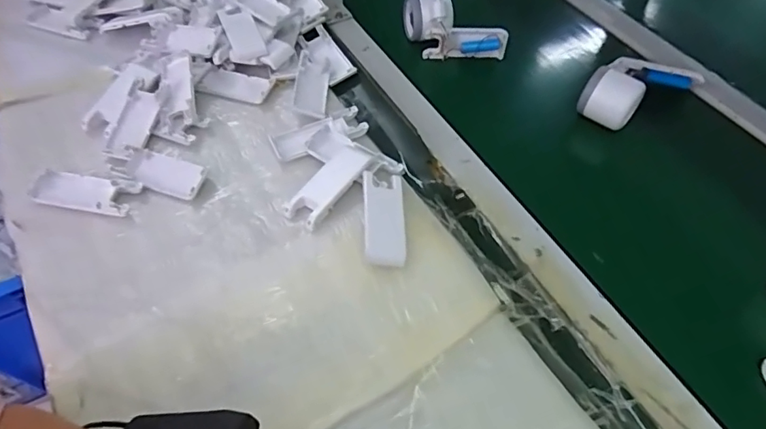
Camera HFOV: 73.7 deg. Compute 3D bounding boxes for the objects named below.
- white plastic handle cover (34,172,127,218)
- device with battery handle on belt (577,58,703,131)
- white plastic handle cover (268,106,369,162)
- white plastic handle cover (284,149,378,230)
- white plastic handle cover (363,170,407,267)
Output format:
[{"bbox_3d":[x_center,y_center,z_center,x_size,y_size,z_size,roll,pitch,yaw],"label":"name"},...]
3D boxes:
[{"bbox_3d":[-0.297,-0.022,0.508,0.095,0.010,0.038,9,55,6],"label":"white plastic handle cover"},{"bbox_3d":[0.298,-0.158,0.599,0.155,0.060,0.070,-27,59,-18],"label":"device with battery handle on belt"},{"bbox_3d":[-0.069,-0.088,0.558,0.104,0.011,0.041,-22,57,-15],"label":"white plastic handle cover"},{"bbox_3d":[-0.053,-0.029,0.509,0.040,0.014,0.097,34,61,22],"label":"white plastic handle cover"},{"bbox_3d":[0.001,0.002,0.484,0.037,0.018,0.103,-2,54,-2],"label":"white plastic handle cover"}]

